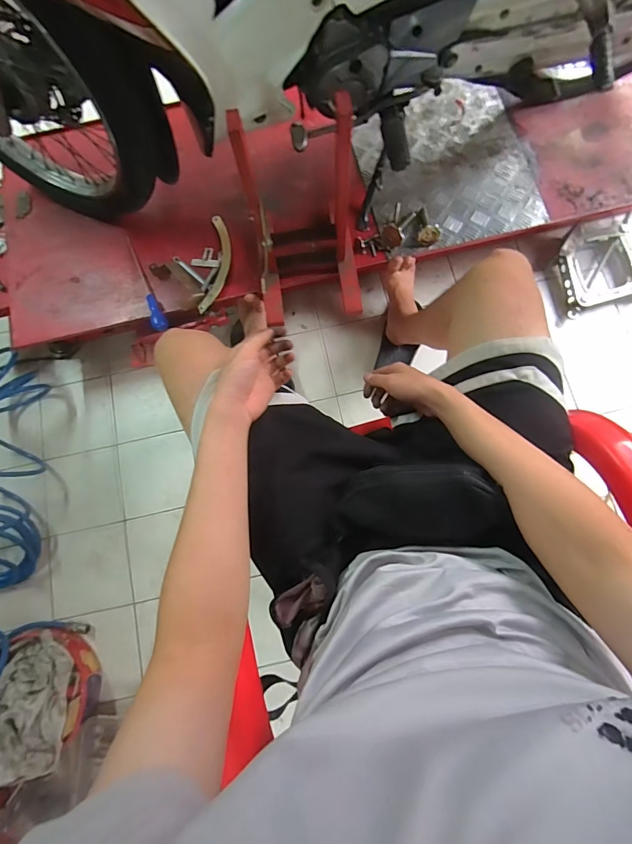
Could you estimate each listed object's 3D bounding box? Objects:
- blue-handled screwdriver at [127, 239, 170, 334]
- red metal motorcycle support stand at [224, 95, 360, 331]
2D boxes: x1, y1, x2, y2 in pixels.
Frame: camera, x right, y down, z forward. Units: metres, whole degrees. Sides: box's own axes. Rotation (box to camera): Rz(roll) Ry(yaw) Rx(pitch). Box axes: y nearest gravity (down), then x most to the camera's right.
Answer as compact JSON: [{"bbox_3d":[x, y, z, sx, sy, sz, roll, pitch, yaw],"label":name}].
[{"bbox_3d":[-0.393,-0.324,0.917,0.031,0.040,0.258,-20,78,-2],"label":"blue-handled screwdriver"},{"bbox_3d":[-0.015,-0.348,0.735,0.206,0.380,0.169,-7,77,1],"label":"red metal motorcycle support stand"}]

